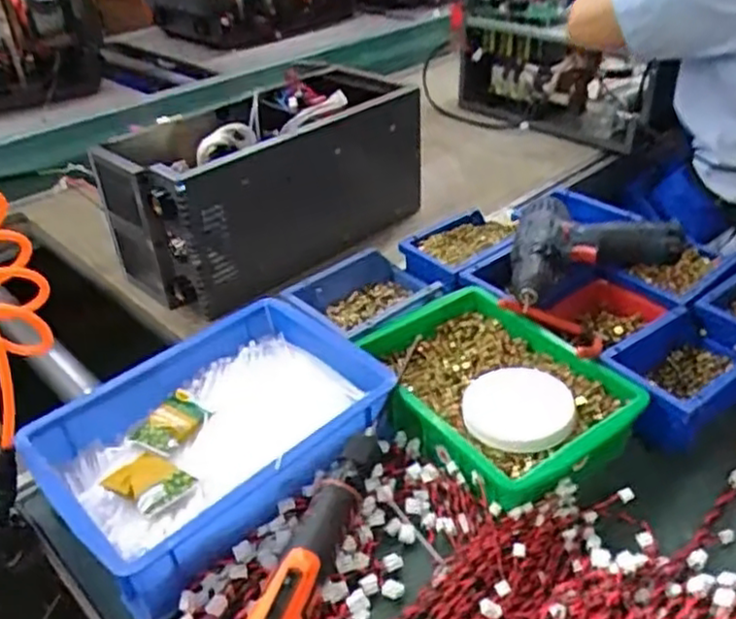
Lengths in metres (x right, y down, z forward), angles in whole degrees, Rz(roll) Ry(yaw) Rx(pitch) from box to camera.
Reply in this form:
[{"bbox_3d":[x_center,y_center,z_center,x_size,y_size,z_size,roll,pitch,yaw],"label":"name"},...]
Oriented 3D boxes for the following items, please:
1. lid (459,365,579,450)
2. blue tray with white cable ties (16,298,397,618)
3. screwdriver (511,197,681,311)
[{"bbox_3d":[0.138,0.088,0.641,0.098,0.012,0.097,-6,39,5],"label":"lid"},{"bbox_3d":[-0.142,0.115,0.658,0.288,0.075,0.209,-29,43,-32],"label":"blue tray with white cable ties"},{"bbox_3d":[0.236,-0.067,0.835,0.222,0.074,0.156,-17,38,-19],"label":"screwdriver"}]

